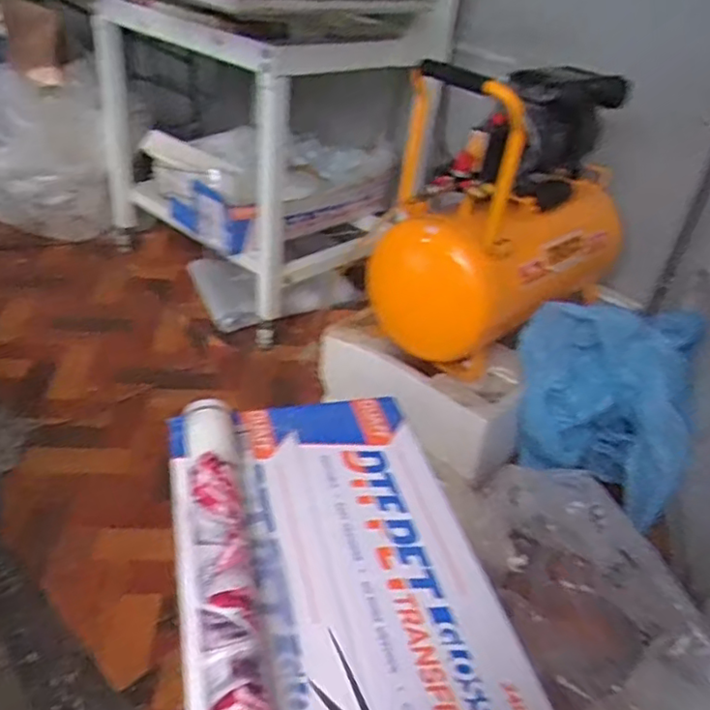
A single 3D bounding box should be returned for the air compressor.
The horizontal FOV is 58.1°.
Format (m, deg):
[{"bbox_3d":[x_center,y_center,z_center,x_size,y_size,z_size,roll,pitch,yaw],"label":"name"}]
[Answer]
[{"bbox_3d":[0.317,-0.295,1.316,0.519,0.542,0.280,-22,44,-36],"label":"air compressor"}]

